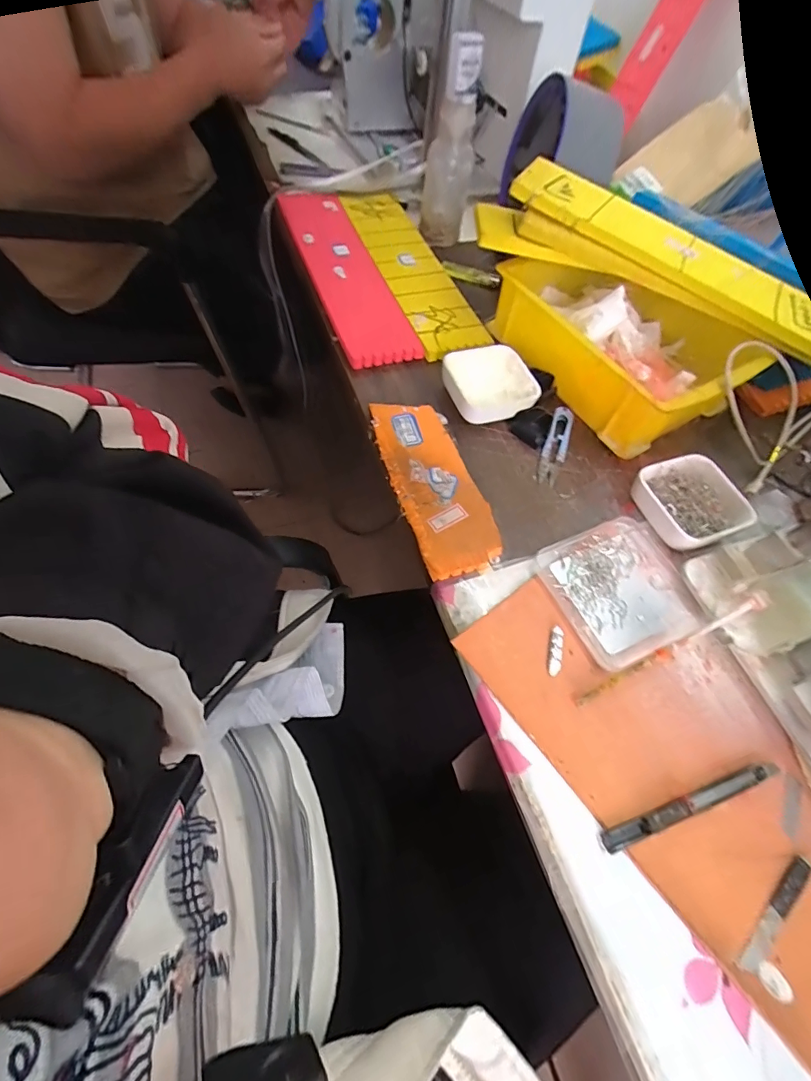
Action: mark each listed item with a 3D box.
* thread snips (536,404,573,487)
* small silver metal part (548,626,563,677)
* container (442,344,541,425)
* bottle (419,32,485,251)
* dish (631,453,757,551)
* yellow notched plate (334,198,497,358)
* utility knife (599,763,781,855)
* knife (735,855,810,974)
[{"bbox_3d":[0.148,-0.096,0.449,0.022,0.012,0.097,19,60,5],"label":"thread snips"},{"bbox_3d":[0.112,0.081,0.340,0.010,0.004,0.038,14,59,2],"label":"small silver metal part"},{"bbox_3d":[0.086,-0.160,0.469,0.085,0.033,0.082,-19,64,-16],"label":"container"},{"bbox_3d":[0.051,-0.481,0.561,0.060,0.172,0.050,17,63,10],"label":"bottle"},{"bbox_3d":[0.250,-0.033,0.409,0.081,0.022,0.081,-15,63,-15],"label":"dish"},{"bbox_3d":[0.006,-0.346,0.577,0.082,0.011,0.359,-16,63,-15],"label":"yellow notched plate"},{"bbox_3d":[0.186,0.169,0.295,0.133,0.010,0.012,-14,62,-14],"label":"utility knife"},{"bbox_3d":[0.221,0.221,0.272,0.079,0.004,0.011,-34,69,-23],"label":"knife"}]

